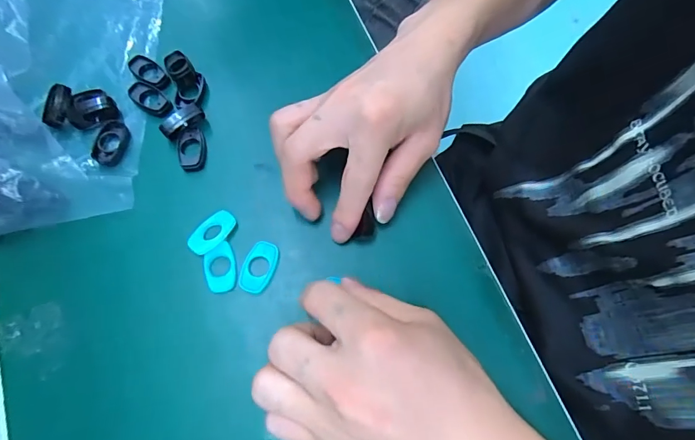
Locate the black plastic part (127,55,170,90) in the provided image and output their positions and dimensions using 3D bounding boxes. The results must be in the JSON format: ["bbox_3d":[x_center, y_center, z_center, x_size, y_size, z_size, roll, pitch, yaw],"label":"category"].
[{"bbox_3d":[-0.146,-0.109,0.291,0.035,0.004,0.018,38,75,11],"label":"black plastic part"}]

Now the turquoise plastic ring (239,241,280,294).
[{"bbox_3d":[-0.056,0.030,0.250,0.019,0.006,0.033,14,72,3],"label":"turquoise plastic ring"}]

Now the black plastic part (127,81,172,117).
[{"bbox_3d":[-0.143,-0.087,0.285,0.034,0.004,0.018,37,74,10],"label":"black plastic part"}]

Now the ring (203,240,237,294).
[{"bbox_3d":[-0.080,0.030,0.247,0.020,0.004,0.031,-13,72,-6],"label":"ring"}]

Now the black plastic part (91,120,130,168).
[{"bbox_3d":[-0.163,-0.053,0.271,0.021,0.004,0.035,9,71,1],"label":"black plastic part"}]

